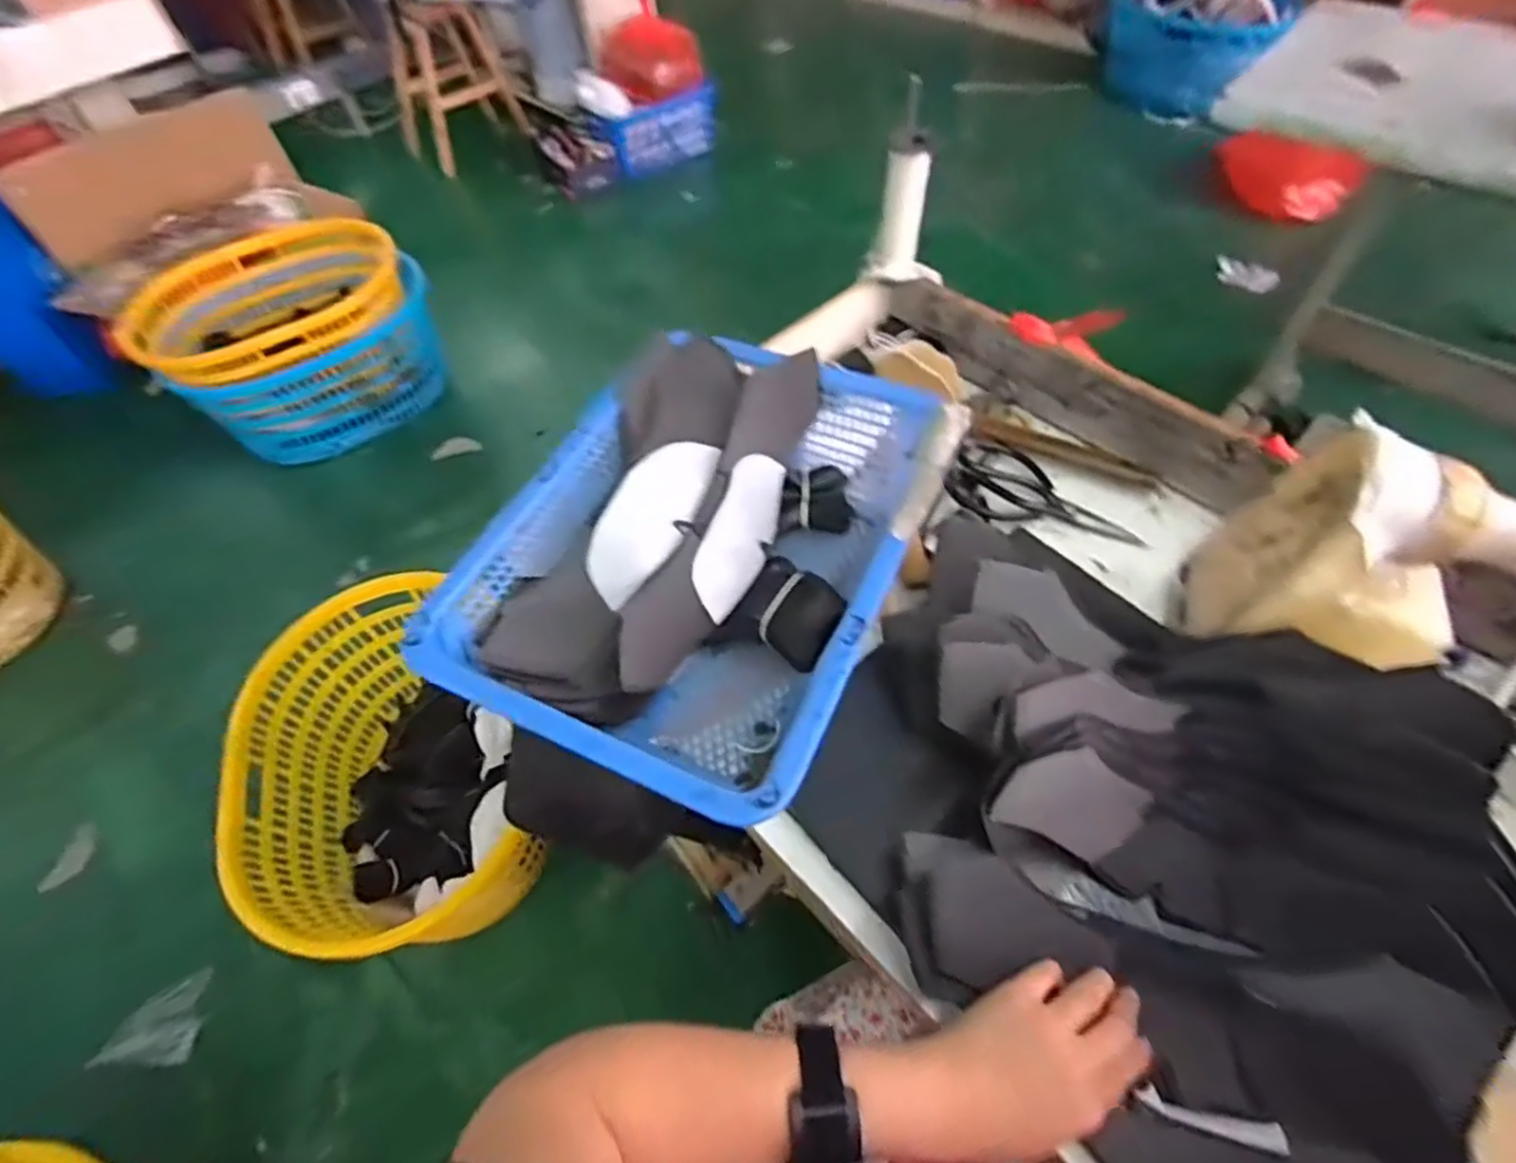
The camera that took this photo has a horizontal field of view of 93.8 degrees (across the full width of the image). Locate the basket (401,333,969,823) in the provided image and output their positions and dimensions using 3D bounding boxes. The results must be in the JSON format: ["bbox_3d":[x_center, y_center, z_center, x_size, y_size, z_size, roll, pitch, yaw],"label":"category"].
[{"bbox_3d":[-0.032,-0.018,0.586,0.289,0.127,0.396,20,59,17],"label":"basket"}]

